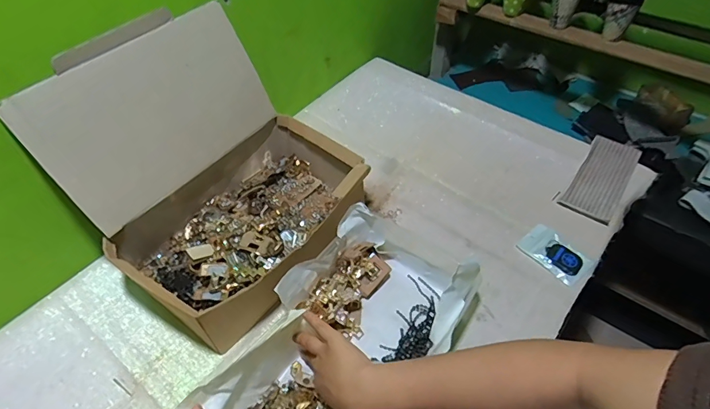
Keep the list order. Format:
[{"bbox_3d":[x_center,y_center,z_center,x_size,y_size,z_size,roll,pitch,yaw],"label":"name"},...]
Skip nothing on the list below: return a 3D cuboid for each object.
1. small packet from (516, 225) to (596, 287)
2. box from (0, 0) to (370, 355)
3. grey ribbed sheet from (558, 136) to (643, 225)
[{"bbox_3d":[0.307,0.074,0.651,0.062,0.008,0.099,-33,56,-23],"label":"small packet"},{"bbox_3d":[-0.179,-0.044,0.583,0.311,0.286,0.320,31,57,25],"label":"box"},{"bbox_3d":[0.426,-0.047,0.732,0.078,0.015,0.177,29,62,26],"label":"grey ribbed sheet"}]

